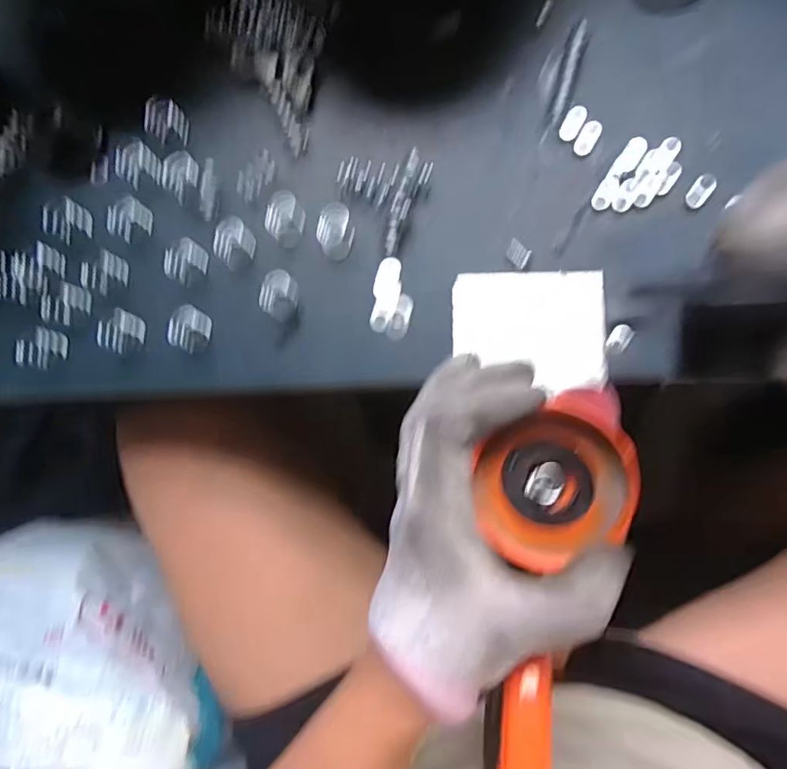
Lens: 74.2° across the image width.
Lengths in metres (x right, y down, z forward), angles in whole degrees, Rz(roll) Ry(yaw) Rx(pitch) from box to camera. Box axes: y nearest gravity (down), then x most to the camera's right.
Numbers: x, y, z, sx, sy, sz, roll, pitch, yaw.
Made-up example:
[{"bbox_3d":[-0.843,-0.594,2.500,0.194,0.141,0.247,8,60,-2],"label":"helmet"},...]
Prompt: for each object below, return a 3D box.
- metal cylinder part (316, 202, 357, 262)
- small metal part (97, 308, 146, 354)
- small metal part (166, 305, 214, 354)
[{"bbox_3d":[-0.031,-0.082,0.280,0.015,0.022,0.023,16,87,8],"label":"metal cylinder part"},{"bbox_3d":[-0.151,-0.029,0.290,0.018,0.020,0.022,16,87,8],"label":"small metal part"},{"bbox_3d":[-0.111,-0.030,0.286,0.017,0.017,0.023,18,87,9],"label":"small metal part"}]

